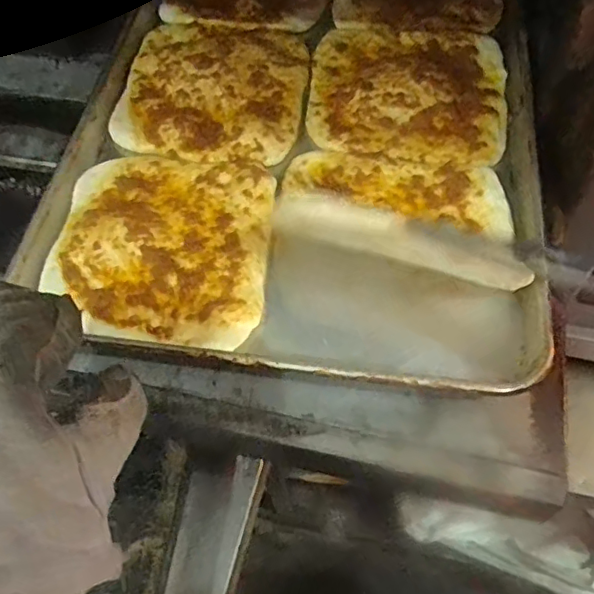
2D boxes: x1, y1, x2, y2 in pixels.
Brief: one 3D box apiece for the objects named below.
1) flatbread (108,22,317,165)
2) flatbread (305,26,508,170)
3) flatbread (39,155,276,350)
[{"bbox_3d":[-0.082,-0.213,0.552,0.179,0.028,0.187,5,58,6],"label":"flatbread"},{"bbox_3d":[0.102,-0.198,0.528,0.180,0.022,0.173,7,58,8],"label":"flatbread"},{"bbox_3d":[-0.108,-0.047,0.466,0.171,0.017,0.180,2,58,5],"label":"flatbread"}]

